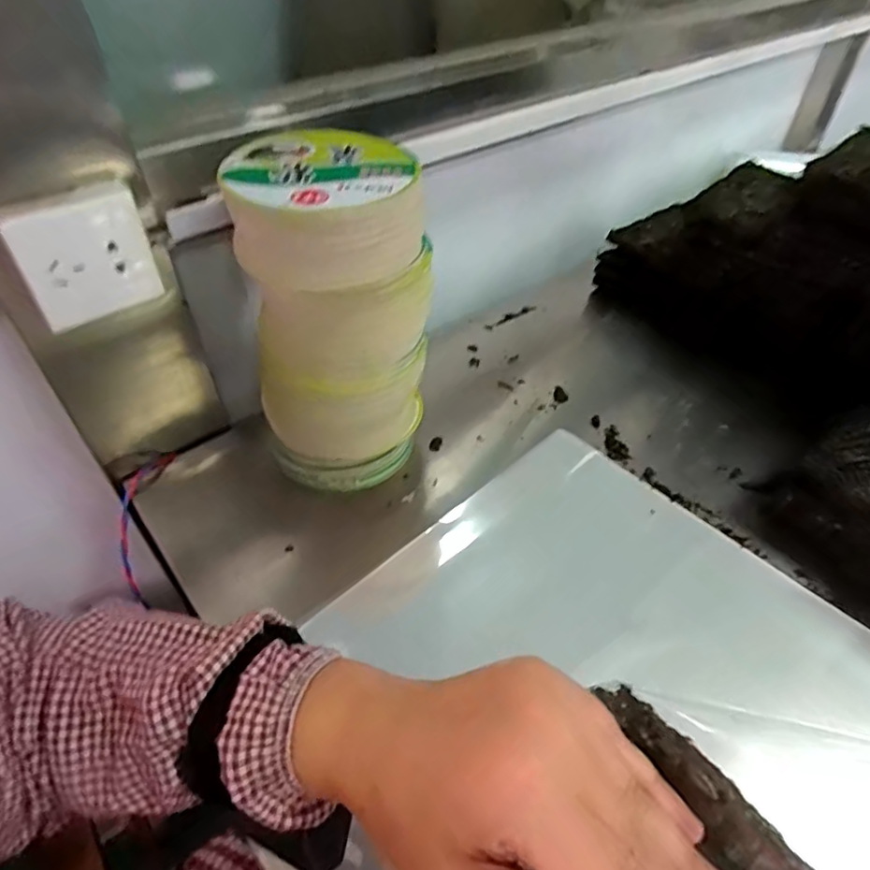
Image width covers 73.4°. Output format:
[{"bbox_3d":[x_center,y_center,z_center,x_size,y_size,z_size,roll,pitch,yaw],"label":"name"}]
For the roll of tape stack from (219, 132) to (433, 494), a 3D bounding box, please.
[{"bbox_3d":[-0.082,-0.097,0.518,0.148,0.266,0.144,-8,46,-7],"label":"roll of tape stack"}]

